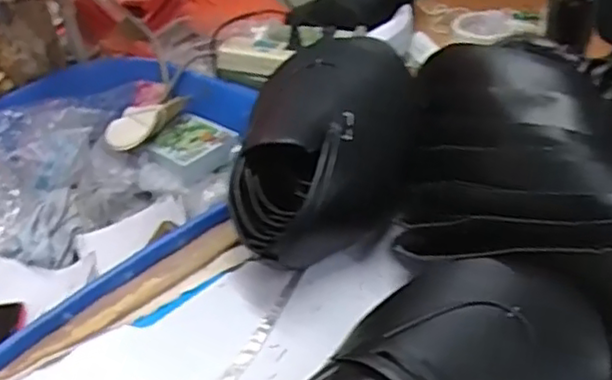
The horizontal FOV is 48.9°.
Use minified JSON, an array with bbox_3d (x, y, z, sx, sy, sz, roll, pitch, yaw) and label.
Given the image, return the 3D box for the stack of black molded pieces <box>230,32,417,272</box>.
[{"bbox_3d":[0.021,-0.029,0.632,0.161,0.134,0.249,0,37,7],"label":"stack of black molded pieces"}]

